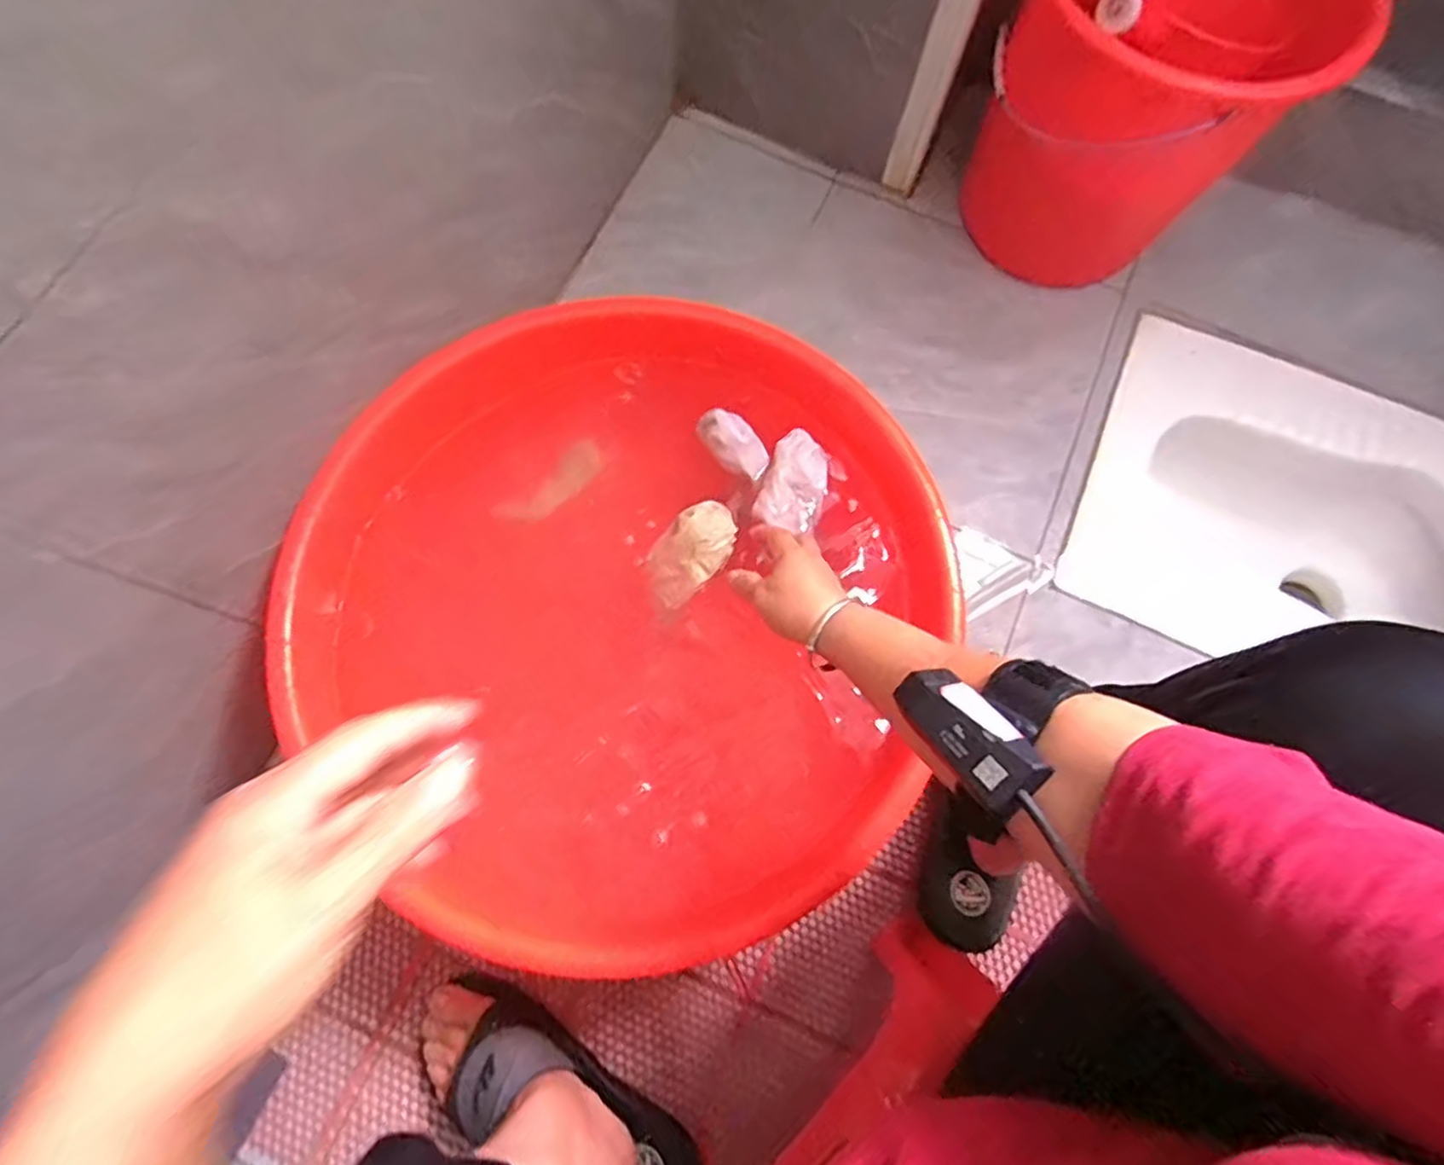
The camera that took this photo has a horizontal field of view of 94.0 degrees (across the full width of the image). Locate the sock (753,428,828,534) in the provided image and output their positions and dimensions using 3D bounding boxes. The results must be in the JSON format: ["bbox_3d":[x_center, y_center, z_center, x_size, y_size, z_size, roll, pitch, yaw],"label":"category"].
[{"bbox_3d":[0.068,-0.093,0.620,0.055,0.023,0.089,19,75,3],"label":"sock"}]

